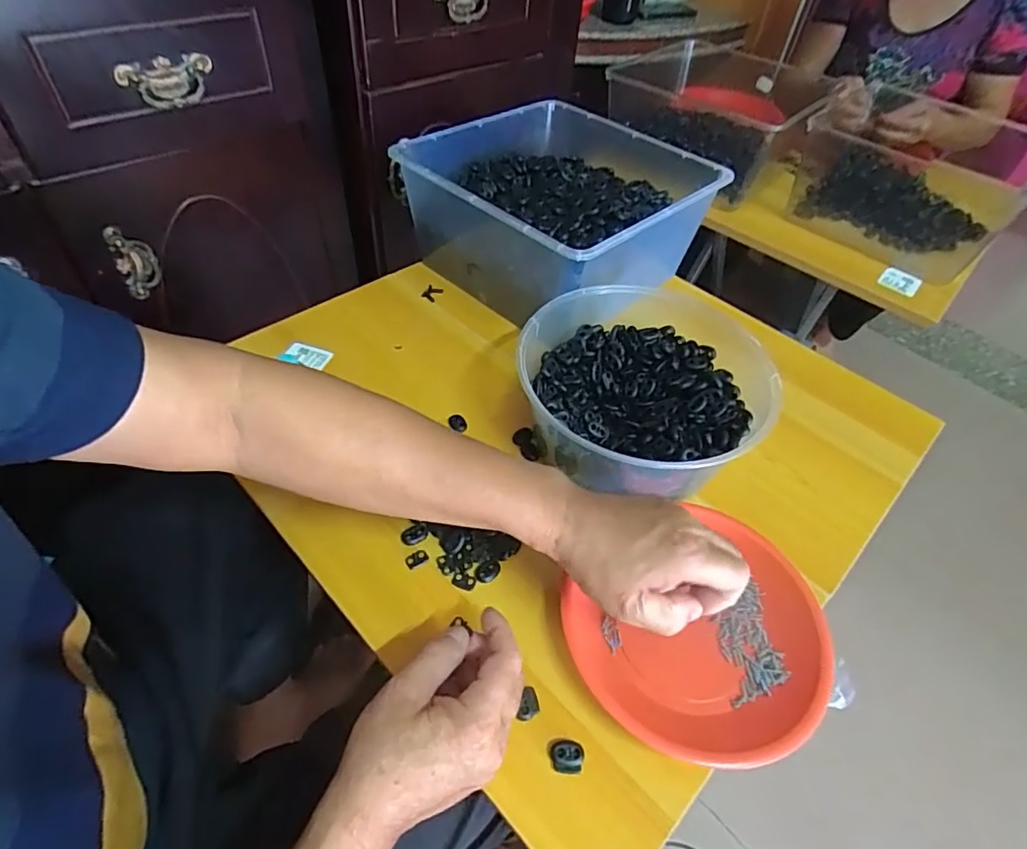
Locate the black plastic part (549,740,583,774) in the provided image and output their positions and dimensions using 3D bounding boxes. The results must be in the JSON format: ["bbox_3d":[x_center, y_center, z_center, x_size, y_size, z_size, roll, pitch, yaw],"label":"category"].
[{"bbox_3d":[0.035,0.218,0.368,0.022,0.007,0.018,1,49,-5],"label":"black plastic part"}]

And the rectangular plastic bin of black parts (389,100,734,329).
[{"bbox_3d":[0.051,-0.273,0.698,0.299,0.124,0.304,39,56,25],"label":"rectangular plastic bin of black parts"}]

